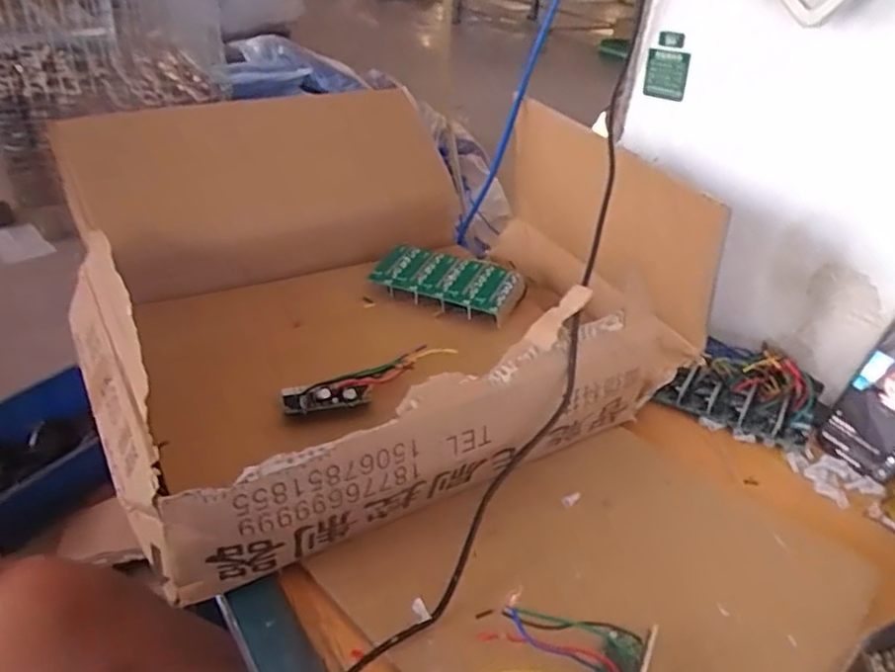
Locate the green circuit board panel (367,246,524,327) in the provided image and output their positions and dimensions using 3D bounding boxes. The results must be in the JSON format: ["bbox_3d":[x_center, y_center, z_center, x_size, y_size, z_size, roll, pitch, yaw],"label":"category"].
[{"bbox_3d":[-0.002,-0.061,0.769,0.163,0.035,0.082,18,36,20],"label":"green circuit board panel"}]

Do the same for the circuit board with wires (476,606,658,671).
[{"bbox_3d":[0.081,0.213,0.461,0.111,0.023,0.088,16,35,17],"label":"circuit board with wires"}]

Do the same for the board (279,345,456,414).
[{"bbox_3d":[-0.068,0.044,0.617,0.162,0.028,0.046,-15,38,-27],"label":"board"}]

